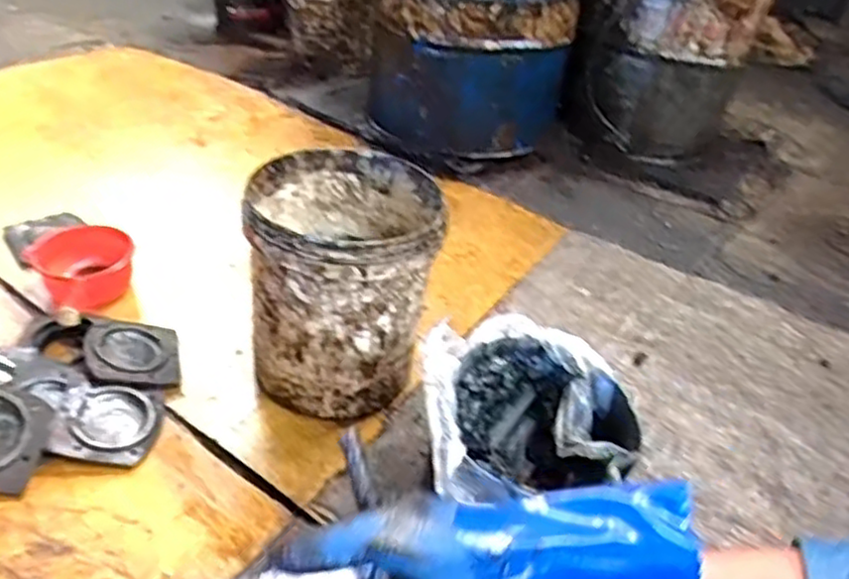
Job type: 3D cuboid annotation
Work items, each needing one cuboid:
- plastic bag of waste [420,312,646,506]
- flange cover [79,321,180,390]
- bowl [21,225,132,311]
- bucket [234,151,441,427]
[{"bbox_3d":[0.121,0.177,0.919,0.253,0.172,0.242,0,37,-10],"label":"plastic bag of waste"},{"bbox_3d":[-0.444,0.098,1.065,0.133,0.016,0.129,8,38,-25],"label":"flange cover"},{"bbox_3d":[-0.568,-0.030,1.200,0.152,0.101,0.175,-26,48,-37],"label":"bowl"},{"bbox_3d":[-0.121,-0.008,1.056,0.255,0.303,0.277,5,36,-4],"label":"bucket"}]

